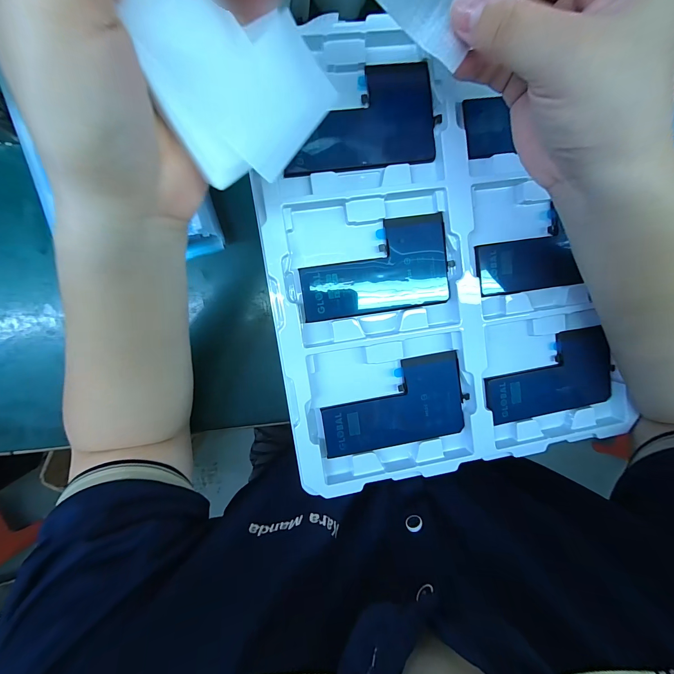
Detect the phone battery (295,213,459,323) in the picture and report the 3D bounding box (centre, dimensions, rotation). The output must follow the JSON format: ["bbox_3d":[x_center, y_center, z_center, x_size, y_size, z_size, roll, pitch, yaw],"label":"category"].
[{"bbox_3d":[0.028,-0.051,0.220,0.109,0.006,0.064,-9,94,-5],"label":"phone battery"}]

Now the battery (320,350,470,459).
[{"bbox_3d":[0.044,0.051,0.230,0.110,0.005,0.063,-10,94,-5],"label":"battery"}]

